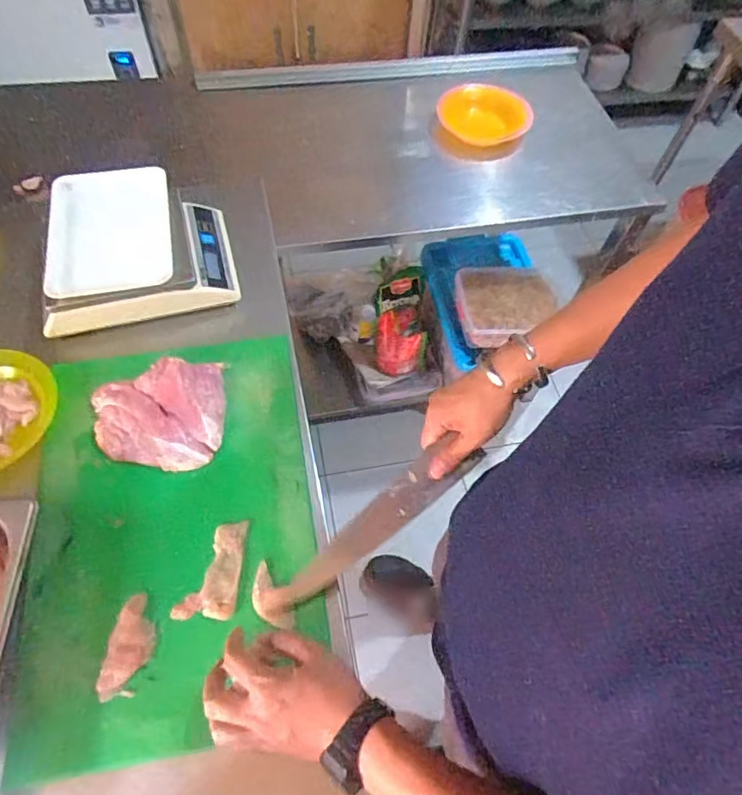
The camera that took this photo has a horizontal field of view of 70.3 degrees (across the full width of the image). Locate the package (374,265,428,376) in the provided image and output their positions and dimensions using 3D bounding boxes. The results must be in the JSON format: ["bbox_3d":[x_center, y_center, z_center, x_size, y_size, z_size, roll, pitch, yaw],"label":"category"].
[{"bbox_3d":[0.079,-0.207,1.469,0.144,0.294,0.112,-6,9,-20],"label":"package"}]

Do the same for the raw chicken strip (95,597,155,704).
[{"bbox_3d":[-0.237,0.245,0.522,0.038,0.023,0.094,9,60,2],"label":"raw chicken strip"}]

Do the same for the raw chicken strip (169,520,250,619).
[{"bbox_3d":[-0.169,0.183,0.563,0.062,0.021,0.098,4,53,-1],"label":"raw chicken strip"}]

